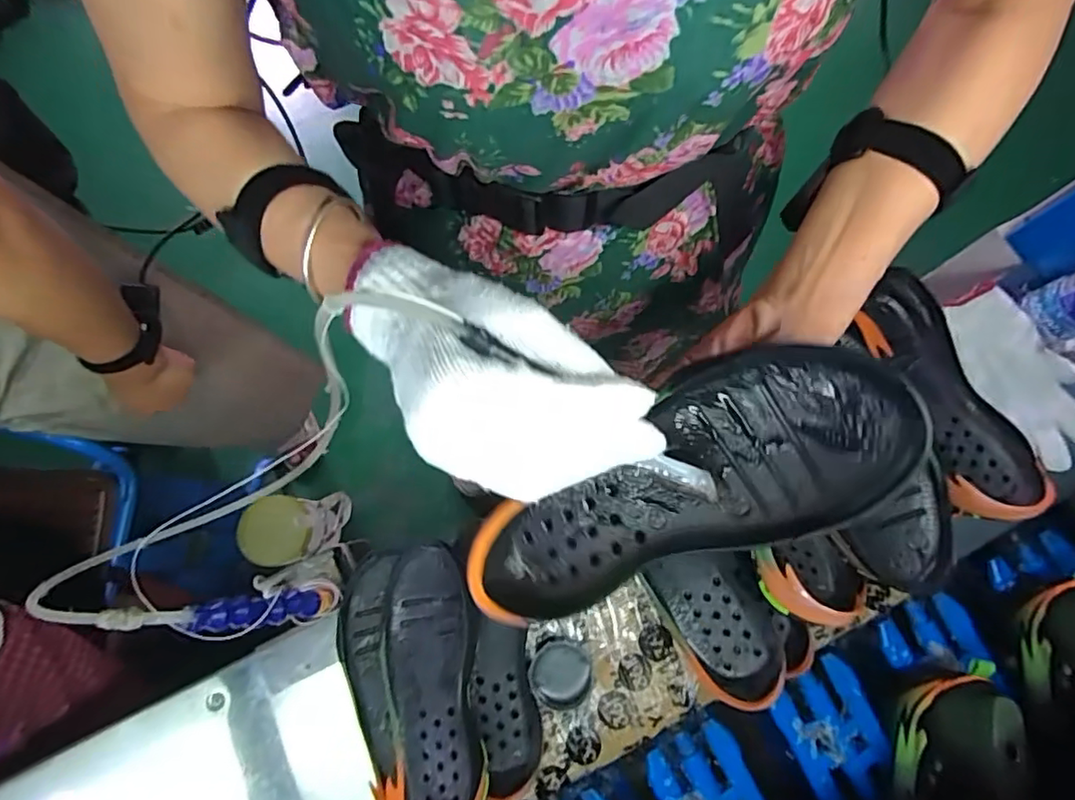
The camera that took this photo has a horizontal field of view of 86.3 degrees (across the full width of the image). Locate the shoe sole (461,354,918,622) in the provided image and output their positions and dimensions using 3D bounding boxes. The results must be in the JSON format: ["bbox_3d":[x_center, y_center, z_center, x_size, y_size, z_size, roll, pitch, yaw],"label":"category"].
[{"bbox_3d":[0.063,0.054,0.308,0.248,0.035,0.087,-33,76,28],"label":"shoe sole"}]

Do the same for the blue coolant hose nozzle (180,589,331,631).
[{"bbox_3d":[-0.240,0.186,0.513,0.024,0.144,0.025,-5,76,21],"label":"blue coolant hose nozzle"}]

